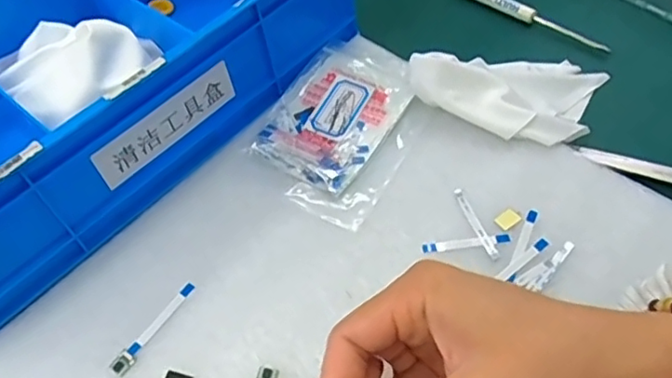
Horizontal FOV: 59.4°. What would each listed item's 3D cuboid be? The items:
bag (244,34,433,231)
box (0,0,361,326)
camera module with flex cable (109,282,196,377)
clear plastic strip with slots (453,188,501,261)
[{"bbox_3d":[0.007,-0.048,0.396,0.097,0.011,0.140,24,61,20],"label":"bag"},{"bbox_3d":[-0.171,-0.094,0.400,0.210,0.083,0.346,34,65,25],"label":"box"},{"bbox_3d":[-0.101,0.075,0.324,0.010,0.004,0.060,26,61,21],"label":"camera module with flex cable"},{"bbox_3d":[0.083,0.019,0.347,0.006,0.004,0.051,-19,56,-8],"label":"clear plastic strip with slots"}]

